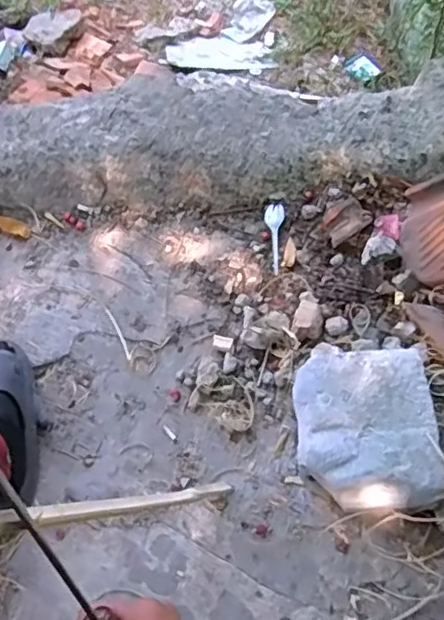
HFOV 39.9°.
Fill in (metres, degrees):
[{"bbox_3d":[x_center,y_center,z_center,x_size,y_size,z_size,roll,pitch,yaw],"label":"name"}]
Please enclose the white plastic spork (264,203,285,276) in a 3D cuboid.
[{"bbox_3d":[0.099,-0.137,1.163,0.037,0.009,0.158,4,63,1],"label":"white plastic spork"}]

